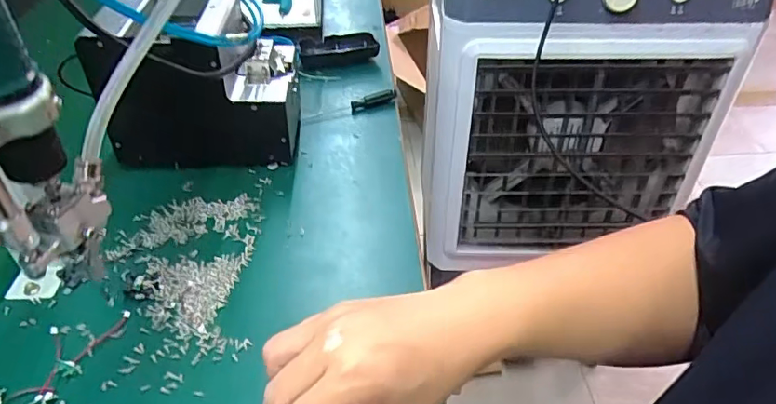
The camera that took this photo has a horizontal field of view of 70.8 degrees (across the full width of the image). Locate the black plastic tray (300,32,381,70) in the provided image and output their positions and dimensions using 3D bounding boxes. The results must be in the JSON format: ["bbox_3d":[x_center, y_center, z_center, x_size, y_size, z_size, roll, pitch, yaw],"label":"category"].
[{"bbox_3d":[-0.069,-0.206,0.754,0.105,0.028,0.056,-10,43,-11],"label":"black plastic tray"}]

